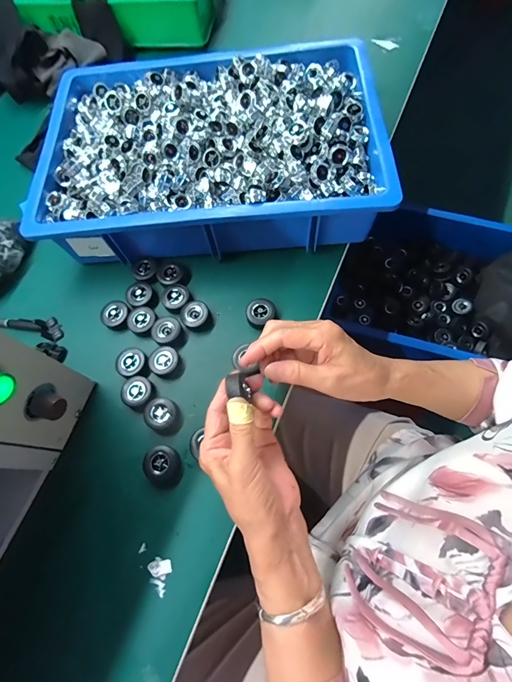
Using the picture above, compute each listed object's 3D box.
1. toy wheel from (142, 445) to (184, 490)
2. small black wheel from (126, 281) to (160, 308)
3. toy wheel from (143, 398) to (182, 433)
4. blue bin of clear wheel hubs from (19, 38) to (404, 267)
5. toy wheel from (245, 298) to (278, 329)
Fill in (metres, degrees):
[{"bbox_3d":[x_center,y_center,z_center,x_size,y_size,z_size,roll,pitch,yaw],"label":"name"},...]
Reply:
[{"bbox_3d":[-0.101,0.139,0.377,0.037,0.015,0.044,-32,71,-6],"label":"toy wheel"},{"bbox_3d":[-0.153,-0.059,0.465,0.040,0.019,0.036,34,77,15],"label":"small black wheel"},{"bbox_3d":[-0.109,0.087,0.402,0.042,0.015,0.036,33,77,15],"label":"toy wheel"},{"bbox_3d":[-0.069,-0.277,0.479,0.459,0.104,0.323,-3,70,2],"label":"blue bin of clear wheel hubs"},{"bbox_3d":[0.005,-0.036,0.439,0.039,0.017,0.031,-43,73,-9],"label":"toy wheel"}]

